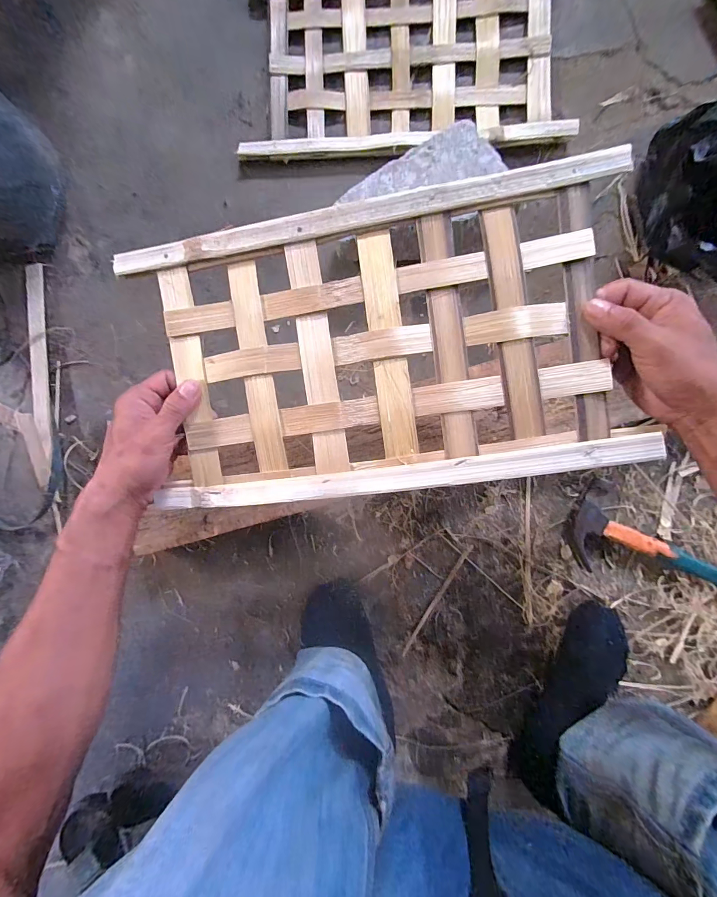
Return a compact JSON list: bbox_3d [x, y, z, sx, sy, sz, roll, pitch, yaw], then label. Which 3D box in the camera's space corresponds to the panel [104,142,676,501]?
[{"bbox_3d":[0.013,-0.079,0.298,0.373,0.025,0.227,-7,91,4],"label":"panel"}]

